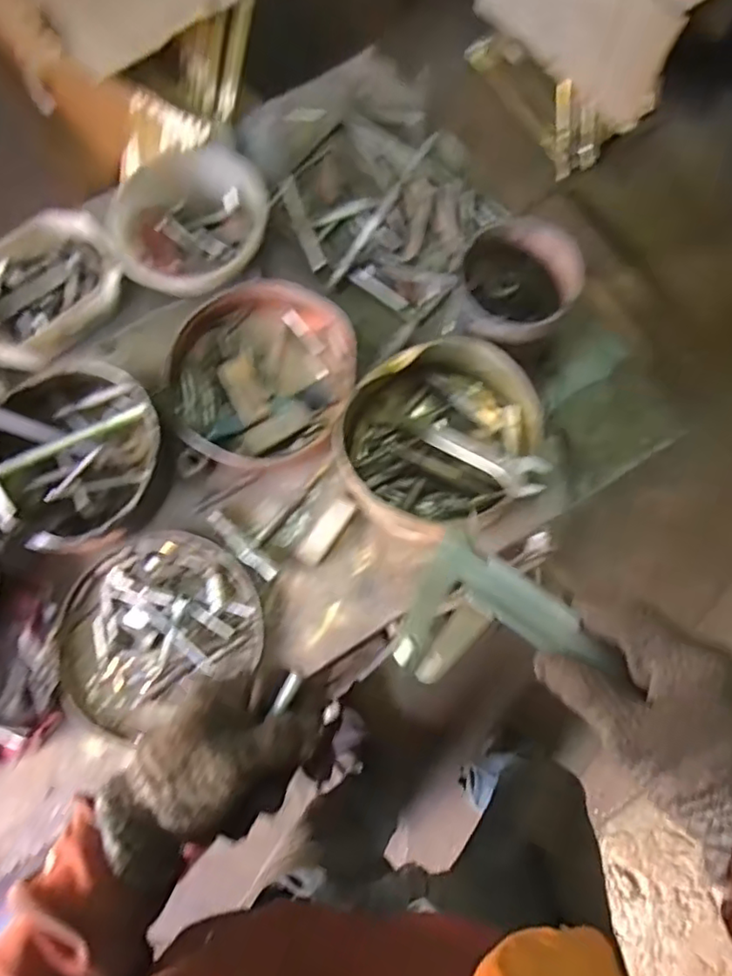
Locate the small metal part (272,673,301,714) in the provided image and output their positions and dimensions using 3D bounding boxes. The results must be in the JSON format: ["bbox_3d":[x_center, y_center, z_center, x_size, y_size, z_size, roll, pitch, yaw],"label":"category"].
[{"bbox_3d":[-0.051,0.134,0.391,0.009,0.006,0.028,29,95,9],"label":"small metal part"}]

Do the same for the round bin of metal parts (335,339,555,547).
[{"bbox_3d":[0.080,-0.048,0.616,0.180,0.096,0.181,-33,76,-7],"label":"round bin of metal parts"}]

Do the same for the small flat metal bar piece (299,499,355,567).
[{"bbox_3d":[-0.042,0.048,0.645,0.027,0.010,0.075,33,79,10],"label":"small flat metal bar piece"}]

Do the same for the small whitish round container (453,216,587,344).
[{"bbox_3d":[0.155,-0.202,0.637,0.116,0.094,0.126,-1,75,2],"label":"small whitish round container"}]

